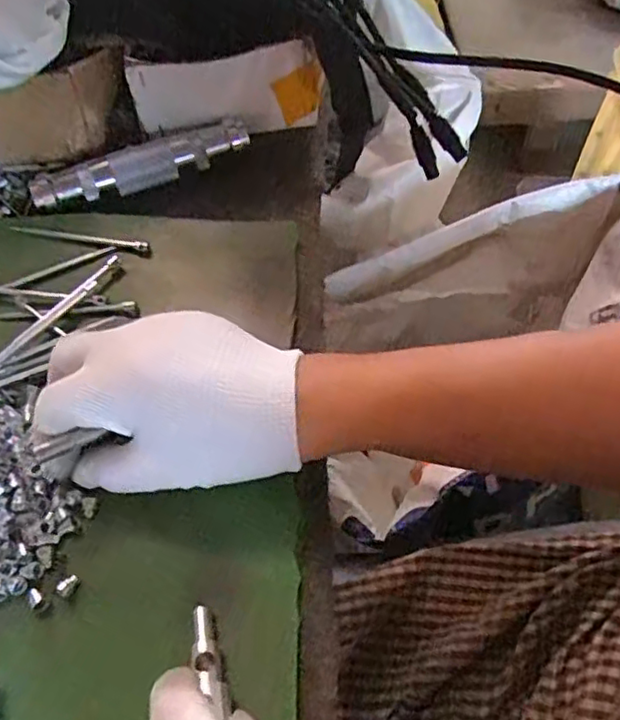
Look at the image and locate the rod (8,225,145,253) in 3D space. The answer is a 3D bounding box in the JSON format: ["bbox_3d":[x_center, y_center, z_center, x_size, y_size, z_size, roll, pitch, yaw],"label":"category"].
[{"bbox_3d":[-0.141,-0.076,0.388,0.088,0.004,0.007,10,61,8],"label":"rod"}]

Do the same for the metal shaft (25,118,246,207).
[{"bbox_3d":[-0.108,-0.127,0.411,0.139,0.016,0.022,-22,61,-10],"label":"metal shaft"}]

